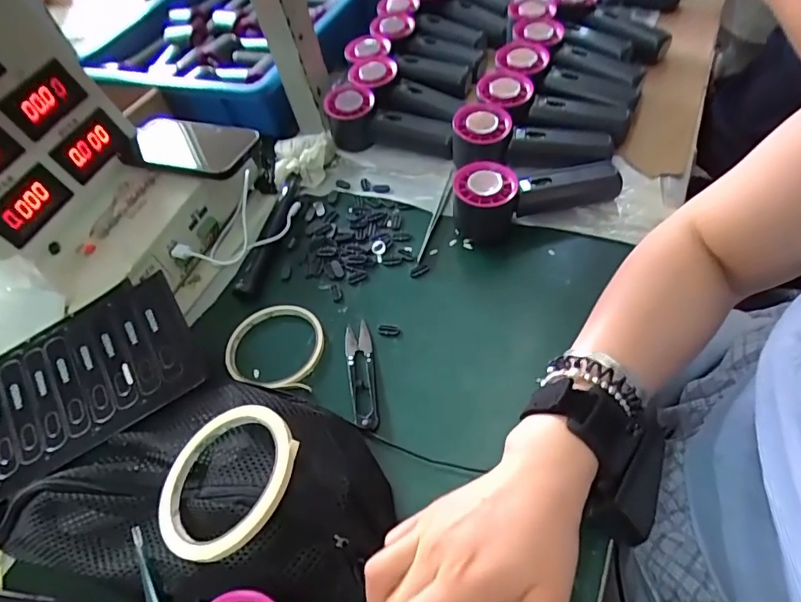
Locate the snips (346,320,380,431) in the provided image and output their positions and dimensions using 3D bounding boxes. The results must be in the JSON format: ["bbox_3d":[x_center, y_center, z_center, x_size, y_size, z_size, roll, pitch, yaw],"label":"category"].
[{"bbox_3d":[-0.033,0.057,0.416,0.022,0.008,0.103,-13,52,3],"label":"snips"}]

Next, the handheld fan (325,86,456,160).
[{"bbox_3d":[-0.009,-0.204,0.580,0.148,0.057,0.054,9,56,18],"label":"handheld fan"}]

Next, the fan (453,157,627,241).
[{"bbox_3d":[0.129,-0.104,0.486,0.158,0.068,0.053,-17,52,-1],"label":"fan"}]

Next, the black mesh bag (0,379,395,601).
[{"bbox_3d":[-0.132,0.115,0.349,0.258,0.056,0.148,2,54,13],"label":"black mesh bag"}]

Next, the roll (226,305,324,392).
[{"bbox_3d":[-0.112,0.039,0.449,0.088,0.006,0.084,-6,52,8],"label":"roll"}]

